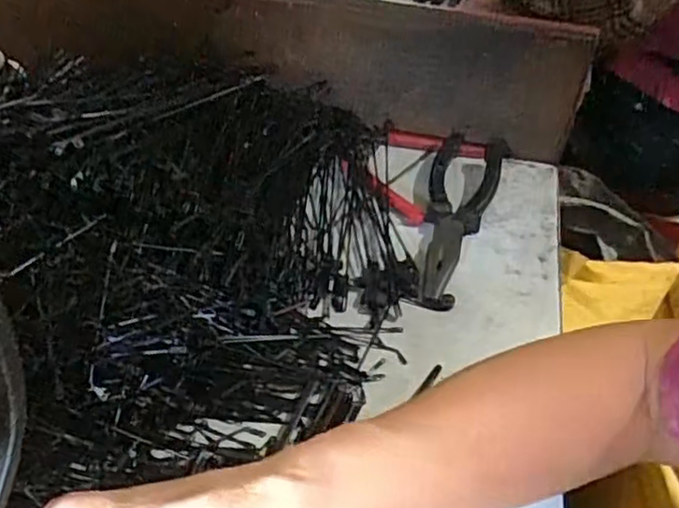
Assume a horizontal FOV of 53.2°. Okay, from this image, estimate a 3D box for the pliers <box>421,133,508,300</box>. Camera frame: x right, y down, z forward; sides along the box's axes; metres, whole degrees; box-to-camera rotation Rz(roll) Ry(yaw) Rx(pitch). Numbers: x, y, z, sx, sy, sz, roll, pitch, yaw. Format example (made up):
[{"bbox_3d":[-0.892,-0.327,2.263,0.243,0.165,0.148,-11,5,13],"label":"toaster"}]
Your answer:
[{"bbox_3d":[0.089,-0.043,0.518,0.054,0.024,0.199,16,43,12],"label":"pliers"}]

